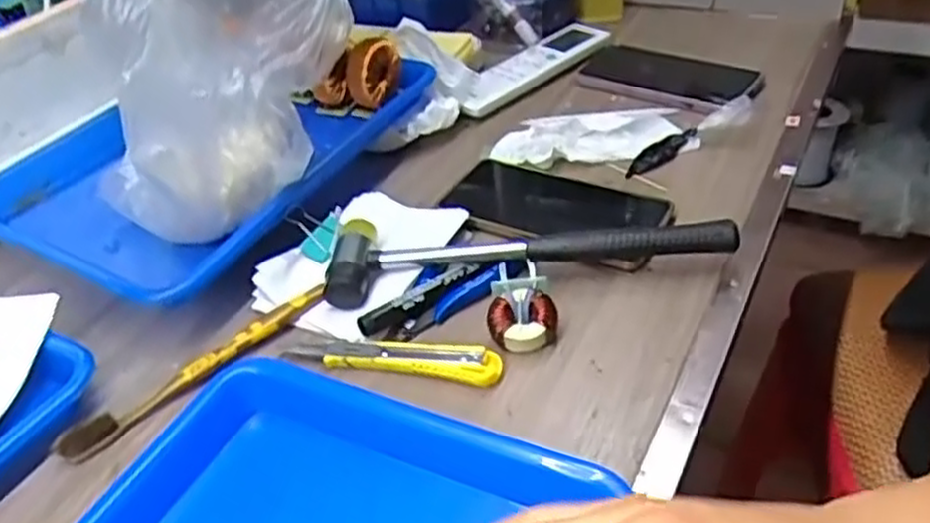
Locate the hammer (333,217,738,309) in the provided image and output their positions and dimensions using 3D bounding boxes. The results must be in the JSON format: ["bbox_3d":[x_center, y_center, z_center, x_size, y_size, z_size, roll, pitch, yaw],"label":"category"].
[{"bbox_3d":[0.040,-0.013,0.512,0.266,0.036,0.069,-5,39,3],"label":"hammer"}]

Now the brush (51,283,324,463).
[{"bbox_3d":[-0.166,0.067,0.475,0.178,0.024,0.016,-32,45,-27],"label":"brush"}]

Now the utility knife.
[{"bbox_3d":[-0.044,0.057,0.467,0.135,0.012,0.023,5,40,14],"label":"utility knife"}]

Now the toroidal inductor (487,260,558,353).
[{"bbox_3d":[0.036,0.029,0.473,0.042,0.019,0.051,0,59,7],"label":"toroidal inductor"}]

